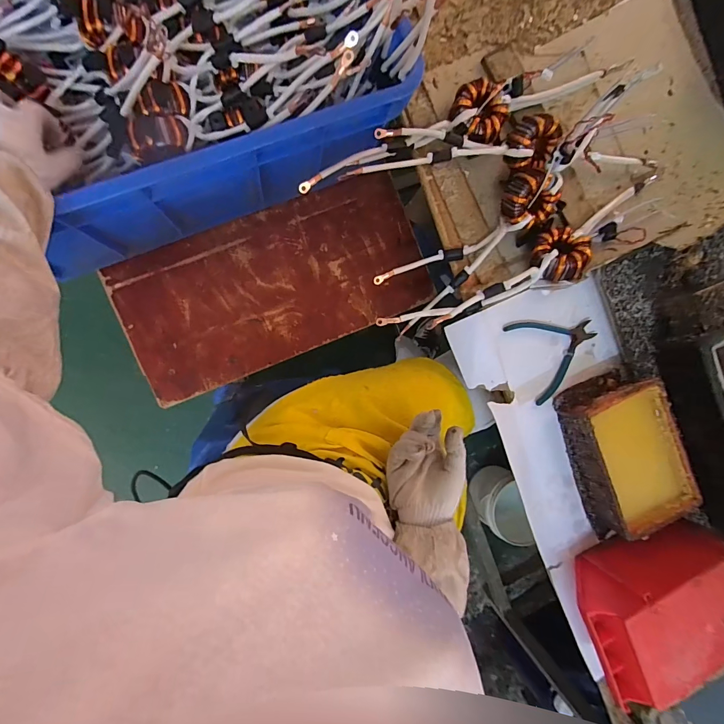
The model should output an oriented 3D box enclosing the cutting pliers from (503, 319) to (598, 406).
[{"bbox_3d":[0.297,-0.024,0.571,0.132,0.014,0.130,-28,94,-8],"label":"cutting pliers"}]

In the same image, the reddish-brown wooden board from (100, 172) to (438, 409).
[{"bbox_3d":[-0.134,-0.125,0.627,0.494,0.013,0.231,-22,93,-8],"label":"reddish-brown wooden board"}]

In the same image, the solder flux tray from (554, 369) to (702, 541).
[{"bbox_3d":[0.388,0.136,0.555,0.136,0.064,0.224,-20,93,-8],"label":"solder flux tray"}]

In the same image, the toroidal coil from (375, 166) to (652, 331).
[{"bbox_3d":[0.271,-0.153,0.563,0.512,0.062,0.089,-27,94,-8],"label":"toroidal coil"}]

